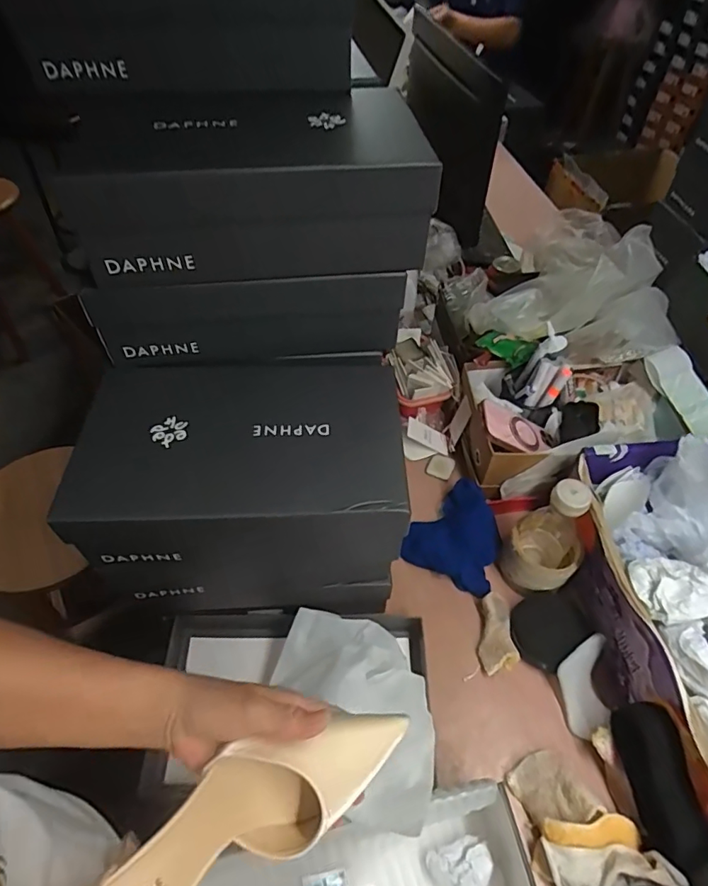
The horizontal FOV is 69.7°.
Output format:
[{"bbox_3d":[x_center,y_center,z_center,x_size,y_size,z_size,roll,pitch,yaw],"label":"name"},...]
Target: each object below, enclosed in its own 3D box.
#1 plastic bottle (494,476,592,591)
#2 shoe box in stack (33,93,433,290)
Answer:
[{"bbox_3d":[0.239,0.119,0.624,0.087,0.176,0.067,36,60,25],"label":"plastic bottle"},{"bbox_3d":[-0.096,-0.254,0.490,0.291,0.099,0.216,-10,52,-8],"label":"shoe box in stack"}]

